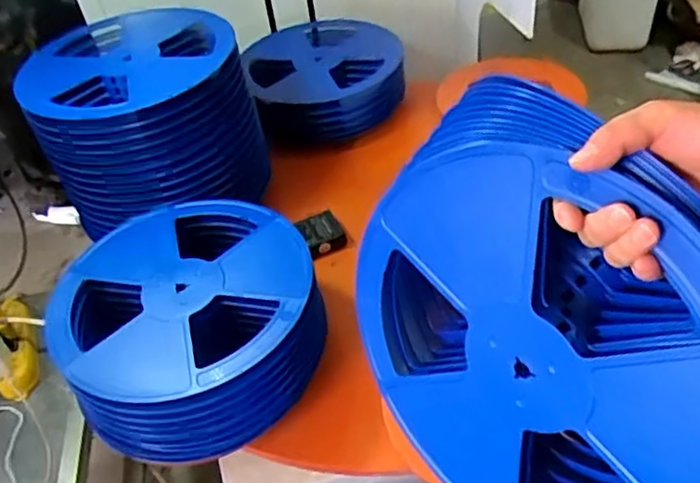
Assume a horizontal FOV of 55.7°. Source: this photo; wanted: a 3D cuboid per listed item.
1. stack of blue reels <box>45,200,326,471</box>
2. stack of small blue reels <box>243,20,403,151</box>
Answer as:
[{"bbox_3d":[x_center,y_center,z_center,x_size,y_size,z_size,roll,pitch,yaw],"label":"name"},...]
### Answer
[{"bbox_3d":[-0.201,0.101,0.854,0.320,0.121,0.328,-13,43,-6],"label":"stack of blue reels"},{"bbox_3d":[-0.058,-0.355,1.344,0.314,0.102,0.342,-13,43,-6],"label":"stack of small blue reels"}]

